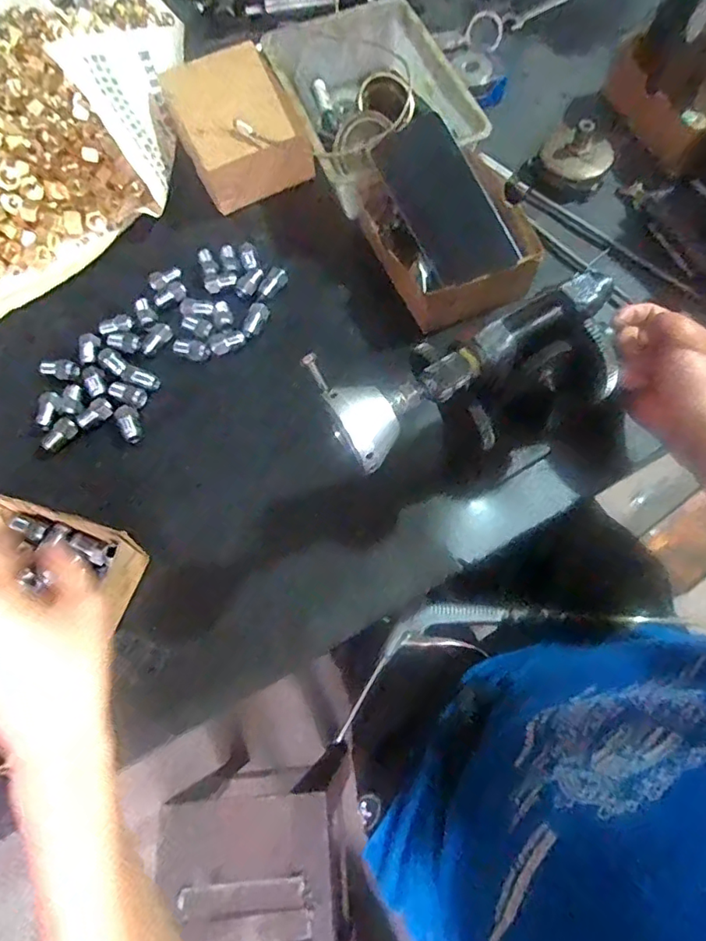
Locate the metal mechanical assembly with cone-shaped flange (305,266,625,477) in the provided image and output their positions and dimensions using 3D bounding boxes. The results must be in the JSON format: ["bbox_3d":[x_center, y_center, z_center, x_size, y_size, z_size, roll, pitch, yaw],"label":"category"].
[{"bbox_3d":[0.079,-0.052,0.341,0.204,0.077,0.076,-20,71,-11],"label":"metal mechanical assembly with cone-shaped flange"}]

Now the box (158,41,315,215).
[{"bbox_3d":[-0.130,-0.378,0.584,0.119,0.054,0.188,-22,69,-6],"label":"box"}]

